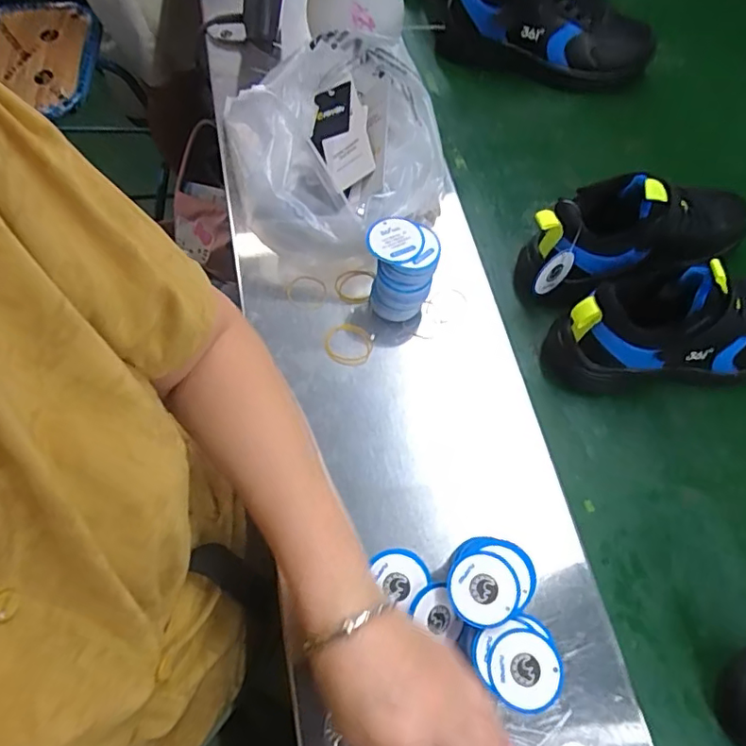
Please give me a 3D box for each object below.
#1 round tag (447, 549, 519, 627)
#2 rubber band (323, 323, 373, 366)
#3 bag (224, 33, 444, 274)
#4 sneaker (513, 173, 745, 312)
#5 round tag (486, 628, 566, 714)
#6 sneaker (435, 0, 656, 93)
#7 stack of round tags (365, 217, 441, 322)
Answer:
[{"bbox_3d":[0.078,0.151,0.389,0.048,0.005,0.048,-2,65,4],"label":"round tag"},{"bbox_3d":[-0.023,-0.026,0.509,0.045,0.004,0.041,-2,65,4],"label":"rubber band"},{"bbox_3d":[-0.031,-0.206,0.560,0.196,0.142,0.201,6,65,7],"label":"bag"},{"bbox_3d":[0.254,-0.134,0.533,0.230,0.120,0.091,-24,65,-7],"label":"sneaker"},{"bbox_3d":[0.103,0.199,0.373,0.049,0.004,0.048,-2,65,4],"label":"round tag"},{"bbox_3d":[0.210,-0.427,0.676,0.260,0.124,0.093,17,70,11],"label":"sneaker"},{"bbox_3d":[0.027,-0.091,0.506,0.063,0.071,0.067,-7,64,1],"label":"stack of round tags"}]

